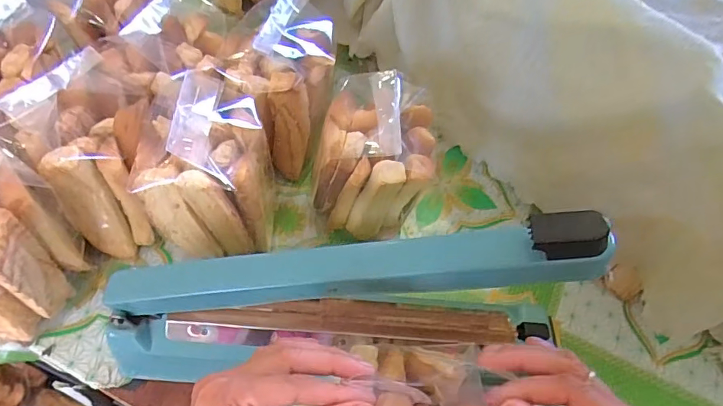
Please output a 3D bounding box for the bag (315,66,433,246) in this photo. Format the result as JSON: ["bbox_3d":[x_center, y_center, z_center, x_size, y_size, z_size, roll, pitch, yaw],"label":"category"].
[{"bbox_3d":[0.010,-0.046,0.497,0.121,0.168,0.109,10,58,2],"label":"bag"}]

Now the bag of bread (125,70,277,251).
[{"bbox_3d":[-0.147,-0.052,0.465,0.105,0.165,0.148,0,58,-4],"label":"bag of bread"}]

